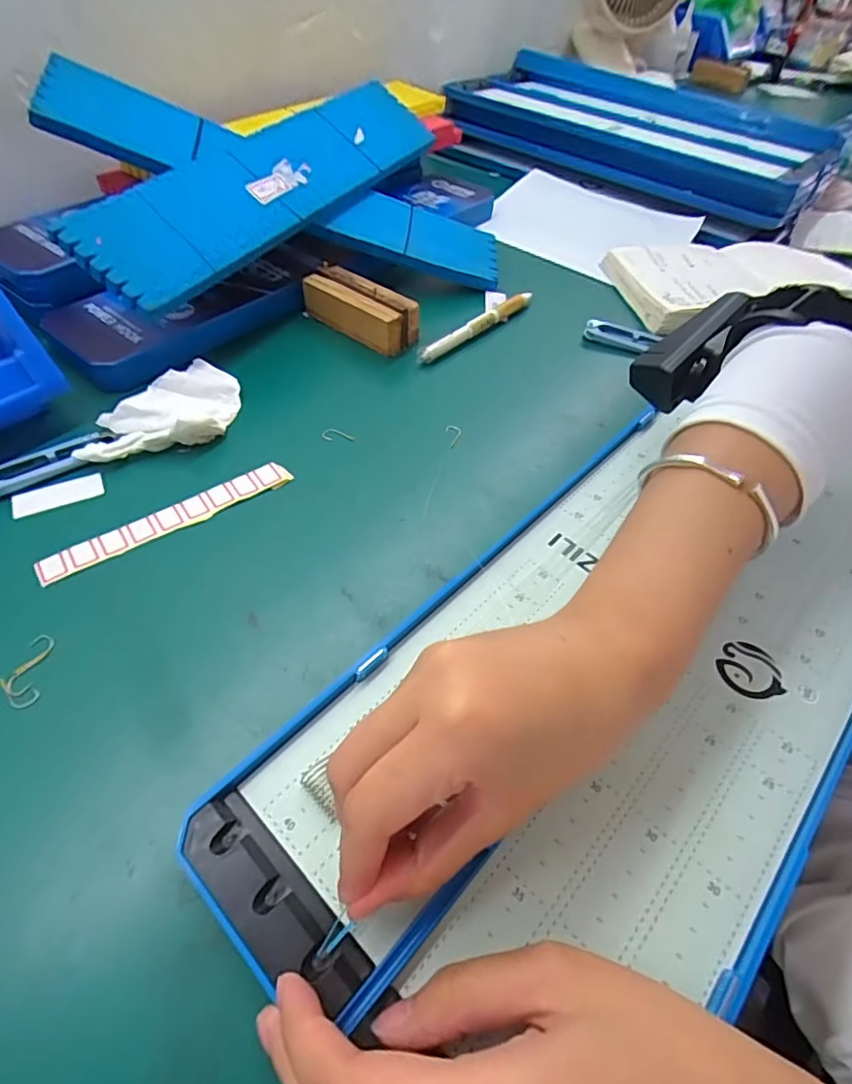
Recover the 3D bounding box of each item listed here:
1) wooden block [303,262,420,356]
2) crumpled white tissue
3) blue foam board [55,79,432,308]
[{"bbox_3d":[-0.051,-0.181,0.421,0.092,0.038,0.034,33,56,21],"label":"wooden block"},{"bbox_3d":[-0.165,-0.082,0.346,0.064,0.020,0.108,30,55,19],"label":"crumpled white tissue"},{"bbox_3d":[-0.110,-0.285,0.421,0.085,0.011,0.353,42,59,-4],"label":"blue foam board"}]

